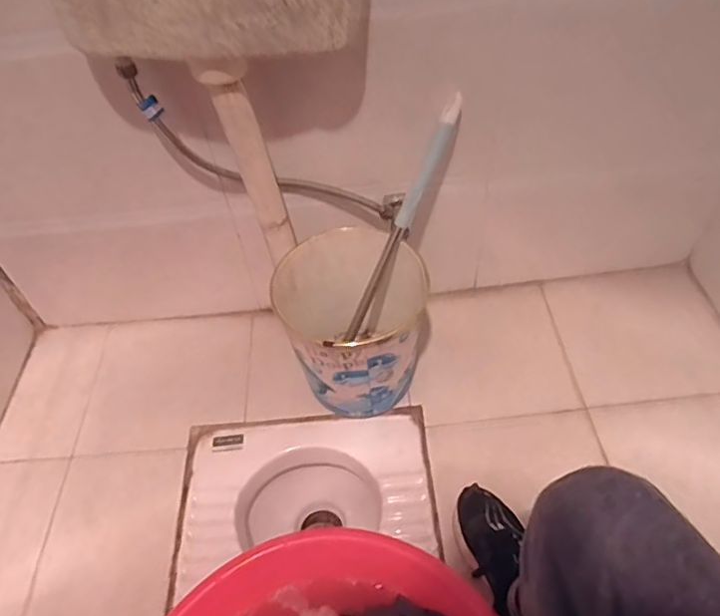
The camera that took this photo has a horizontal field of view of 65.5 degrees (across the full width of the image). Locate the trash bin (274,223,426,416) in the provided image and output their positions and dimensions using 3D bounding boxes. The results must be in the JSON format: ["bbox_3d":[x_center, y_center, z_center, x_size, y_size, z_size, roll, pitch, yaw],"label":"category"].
[{"bbox_3d":[-0.015,0.045,0.994,0.240,0.262,0.255,6,50,10],"label":"trash bin"}]

